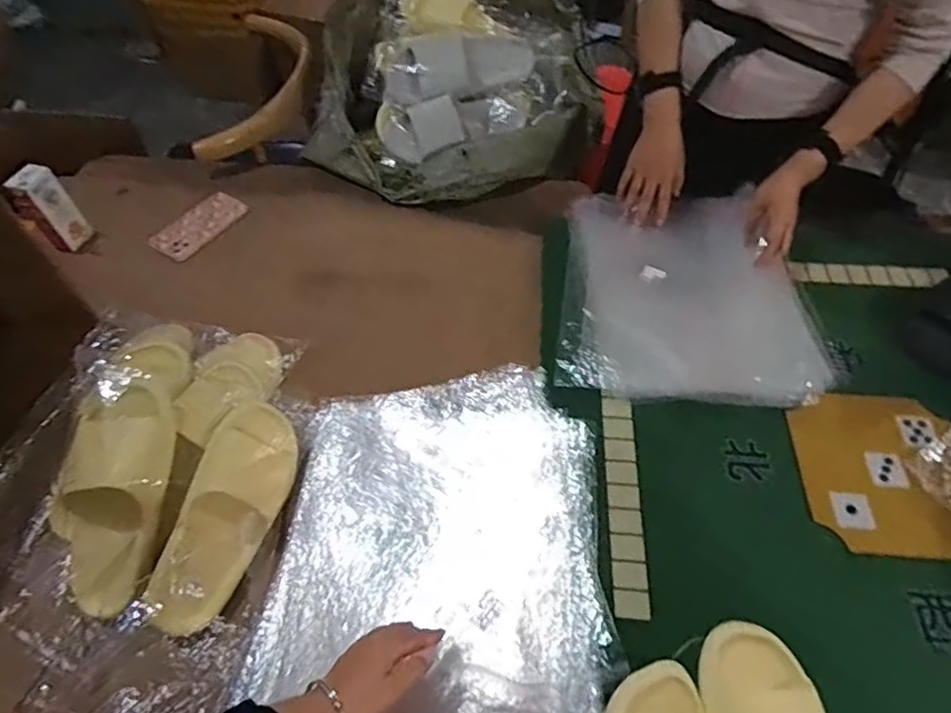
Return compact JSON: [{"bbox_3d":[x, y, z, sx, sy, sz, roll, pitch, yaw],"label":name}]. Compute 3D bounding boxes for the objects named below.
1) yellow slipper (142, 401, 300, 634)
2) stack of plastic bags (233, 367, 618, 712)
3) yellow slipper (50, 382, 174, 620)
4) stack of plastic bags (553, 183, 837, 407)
[{"bbox_3d":[-0.276,0.172,0.654,0.088,0.073,0.250,10,56,9],"label":"yellow slipper"},{"bbox_3d":[-0.046,0.224,0.643,0.360,0.043,0.450,1,55,3],"label":"stack of plastic bags"},{"bbox_3d":[-0.403,0.156,0.630,0.111,0.059,0.251,13,95,11],"label":"yellow slipper"},{"bbox_3d":[0.311,-0.103,0.869,0.355,0.028,0.377,5,55,6],"label":"stack of plastic bags"}]

